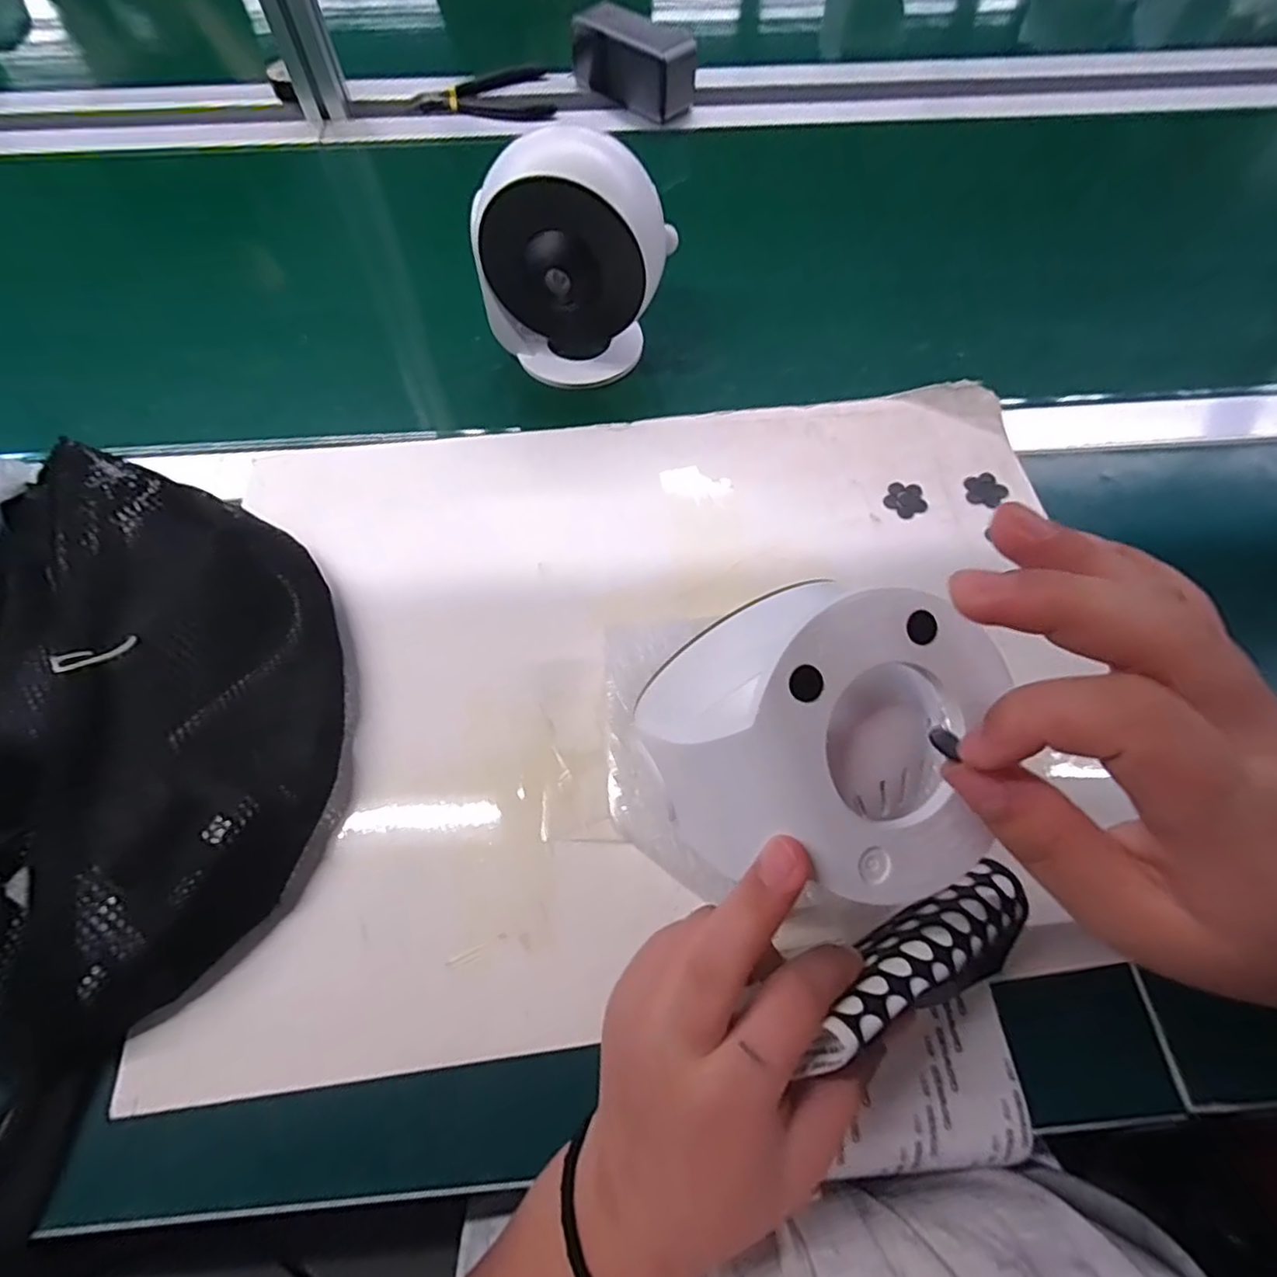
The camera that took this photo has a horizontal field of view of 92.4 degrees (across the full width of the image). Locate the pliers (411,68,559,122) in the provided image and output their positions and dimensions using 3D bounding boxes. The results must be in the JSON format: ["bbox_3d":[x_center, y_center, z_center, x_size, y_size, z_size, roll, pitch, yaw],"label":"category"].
[{"bbox_3d":[-0.154,-0.547,0.618,0.135,0.017,0.078,-15,68,-9],"label":"pliers"}]

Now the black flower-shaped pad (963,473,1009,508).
[{"bbox_3d":[0.218,-0.094,0.388,0.025,0.005,0.025,42,71,14],"label":"black flower-shaped pad"}]

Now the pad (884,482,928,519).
[{"bbox_3d":[0.168,-0.087,0.385,0.025,0.004,0.026,-6,67,-5],"label":"pad"}]

